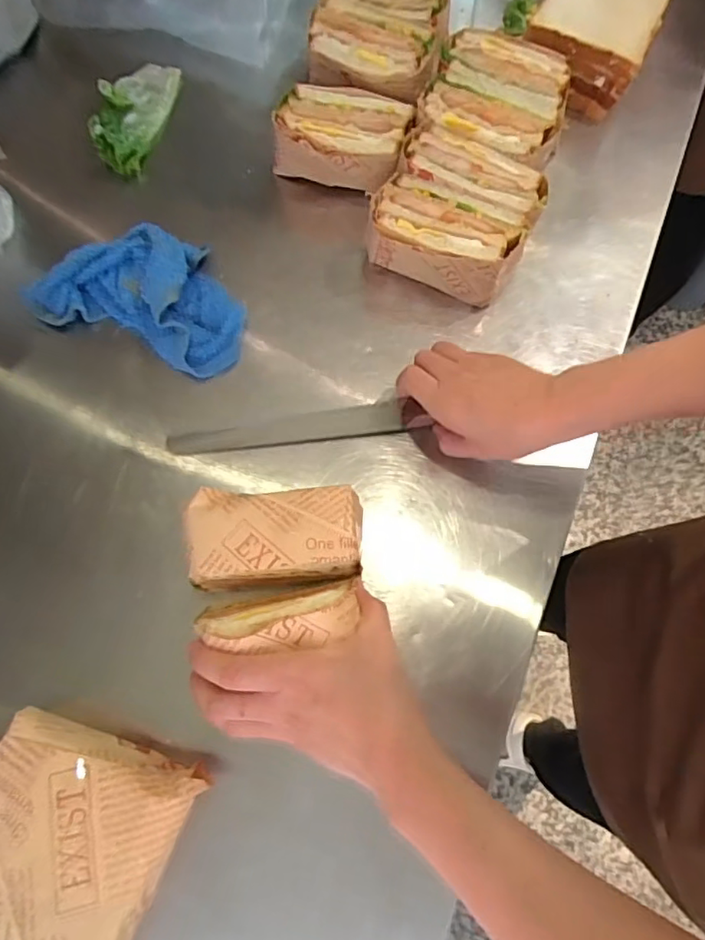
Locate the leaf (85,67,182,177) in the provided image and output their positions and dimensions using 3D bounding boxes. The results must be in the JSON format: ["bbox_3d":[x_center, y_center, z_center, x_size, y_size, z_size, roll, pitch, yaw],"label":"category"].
[{"bbox_3d":[-0.233,-0.379,0.595,0.076,0.031,0.152,11,72,2],"label":"leaf"}]

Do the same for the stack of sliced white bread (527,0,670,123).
[{"bbox_3d":[0.247,-0.453,0.594,0.116,0.065,0.137,27,77,0],"label":"stack of sliced white bread"}]

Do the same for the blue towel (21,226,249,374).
[{"bbox_3d":[-0.185,-0.164,0.513,0.195,0.036,0.115,21,73,5],"label":"blue towel"}]

